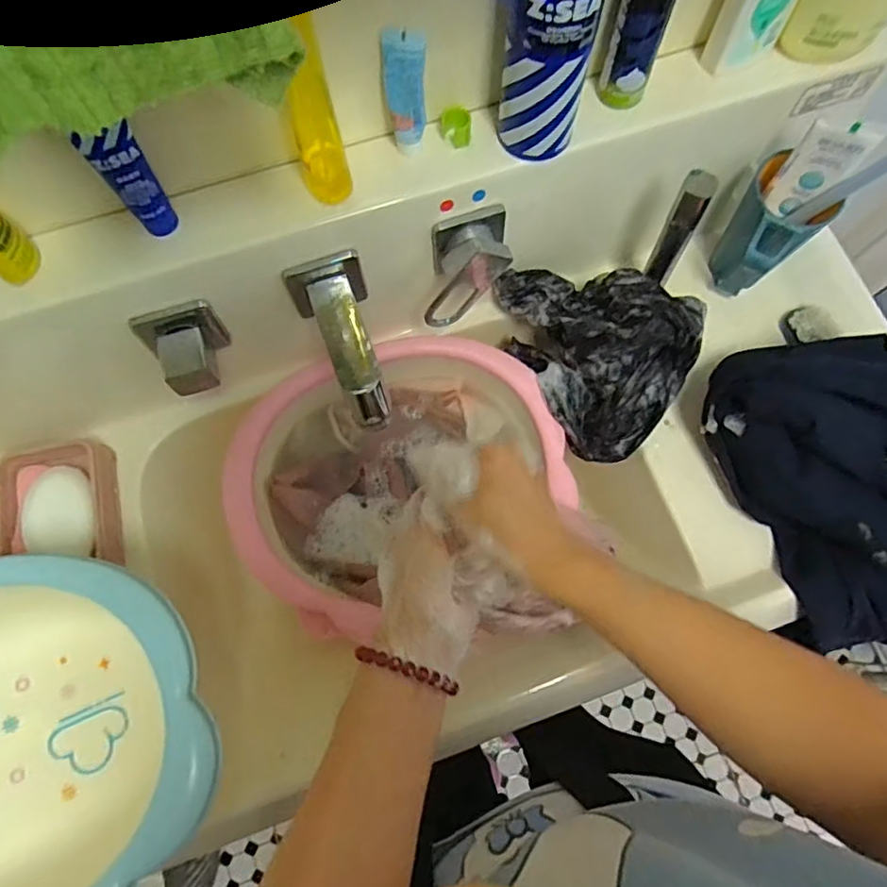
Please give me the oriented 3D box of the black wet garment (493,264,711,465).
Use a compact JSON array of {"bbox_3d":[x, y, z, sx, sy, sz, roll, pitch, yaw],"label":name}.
[{"bbox_3d":[0.133,-0.093,0.531,0.121,0.088,0.184,-42,79,-11],"label":"black wet garment"}]

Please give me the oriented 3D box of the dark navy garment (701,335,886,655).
[{"bbox_3d":[0.363,0.017,0.494,0.224,0.105,0.254,-22,76,-7],"label":"dark navy garment"}]

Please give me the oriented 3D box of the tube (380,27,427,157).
[{"bbox_3d":[-0.025,-0.231,0.394,0.025,0.077,0.023,-7,75,-3],"label":"tube"}]

